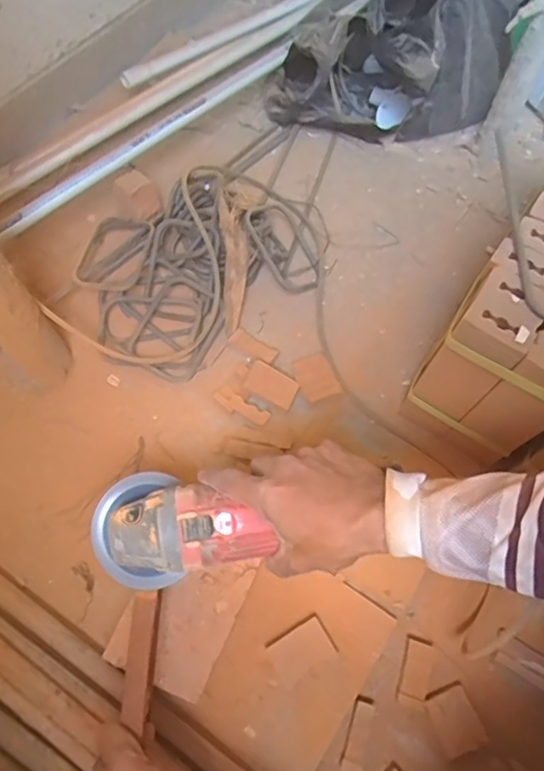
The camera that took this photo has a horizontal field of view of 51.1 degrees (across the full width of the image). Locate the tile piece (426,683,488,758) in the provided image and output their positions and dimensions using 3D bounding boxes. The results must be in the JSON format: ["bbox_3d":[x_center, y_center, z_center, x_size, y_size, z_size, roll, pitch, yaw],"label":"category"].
[{"bbox_3d":[0.184,0.334,0.568,0.043,0.011,0.054,-20,65,-10],"label":"tile piece"}]

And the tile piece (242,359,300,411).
[{"bbox_3d":[0.000,-0.001,0.702,0.064,0.006,0.038,30,82,5],"label":"tile piece"}]

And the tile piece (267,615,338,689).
[{"bbox_3d":[0.031,0.271,0.583,0.059,0.011,0.043,-31,67,-15],"label":"tile piece"}]

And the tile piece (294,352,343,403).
[{"bbox_3d":[0.056,-0.010,0.728,0.048,0.007,0.062,-19,65,-10],"label":"tile piece"}]

